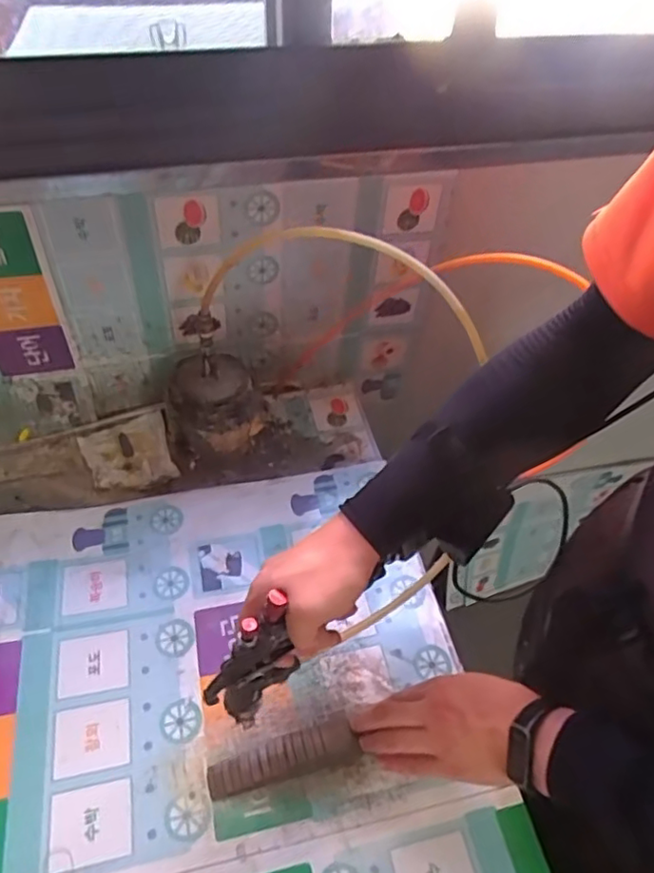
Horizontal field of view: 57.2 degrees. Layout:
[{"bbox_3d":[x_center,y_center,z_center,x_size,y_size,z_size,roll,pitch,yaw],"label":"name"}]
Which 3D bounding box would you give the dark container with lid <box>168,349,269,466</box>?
[{"bbox_3d":[-0.137,-0.026,0.720,0.078,0.133,0.091,34,55,20],"label":"dark container with lid"}]

